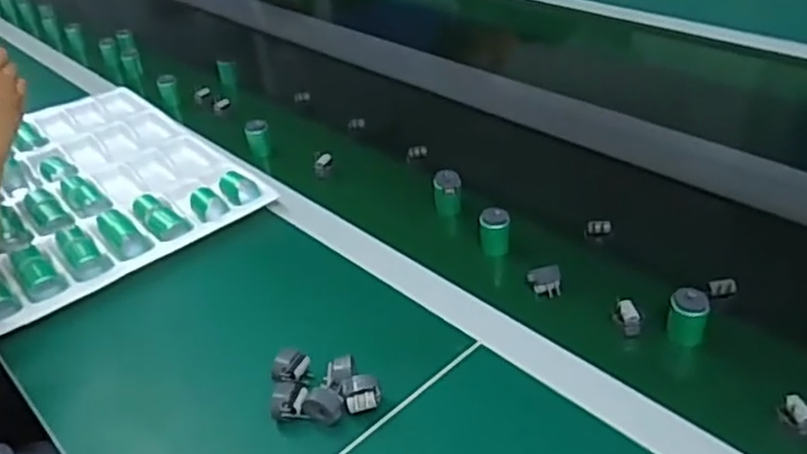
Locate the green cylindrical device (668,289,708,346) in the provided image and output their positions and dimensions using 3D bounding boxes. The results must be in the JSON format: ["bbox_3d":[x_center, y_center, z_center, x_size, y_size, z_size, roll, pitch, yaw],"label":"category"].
[{"bbox_3d":[0.237,0.076,0.590,0.029,0.042,0.028,8,39,19],"label":"green cylindrical device"}]

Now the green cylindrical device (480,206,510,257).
[{"bbox_3d":[0.091,0.005,0.704,0.029,0.044,0.024,0,37,9],"label":"green cylindrical device"}]

